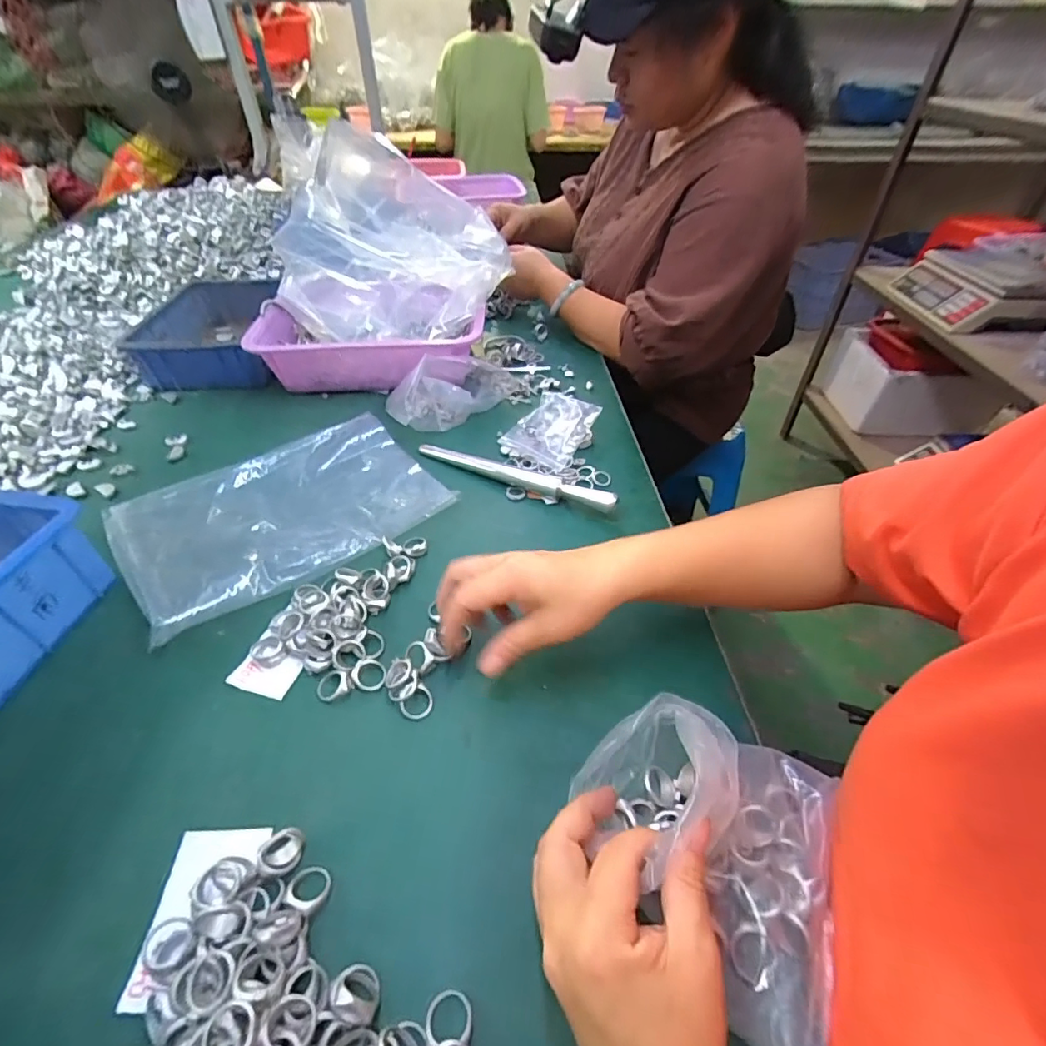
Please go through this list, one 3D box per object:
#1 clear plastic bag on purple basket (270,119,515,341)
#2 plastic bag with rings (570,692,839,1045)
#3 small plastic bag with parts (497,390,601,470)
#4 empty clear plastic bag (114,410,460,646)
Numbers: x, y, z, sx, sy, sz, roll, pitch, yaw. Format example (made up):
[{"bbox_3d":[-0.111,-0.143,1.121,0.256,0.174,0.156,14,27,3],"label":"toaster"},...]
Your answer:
[{"bbox_3d":[-0.168,-0.360,0.693,0.282,0.161,0.235,8,45,9],"label":"clear plastic bag on purple basket"},{"bbox_3d":[0.097,0.169,0.268,0.139,0.076,0.137,17,47,16],"label":"plastic bag with rings"},{"bbox_3d":[0.037,-0.115,0.594,0.087,0.021,0.118,24,49,23],"label":"small plastic bag with parts"},{"bbox_3d":[-0.242,-0.020,0.510,0.284,0.020,0.218,-32,52,-28],"label":"empty clear plastic bag"}]

